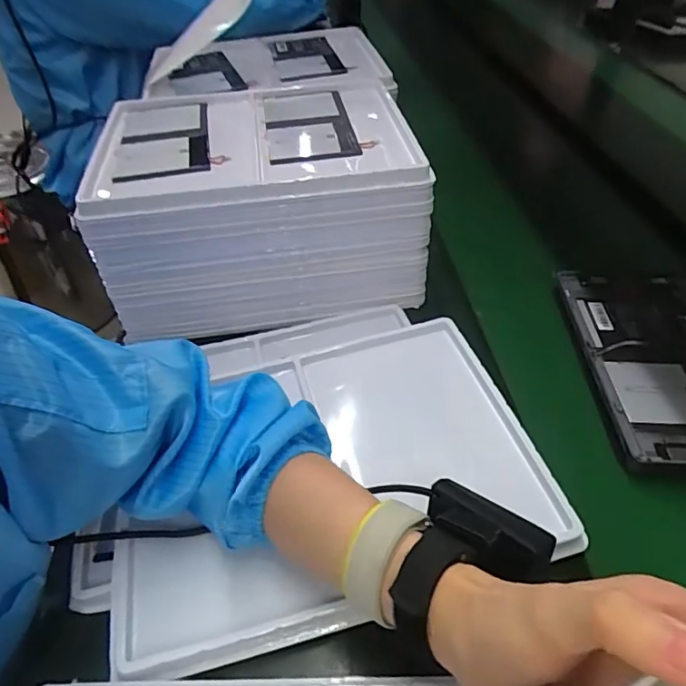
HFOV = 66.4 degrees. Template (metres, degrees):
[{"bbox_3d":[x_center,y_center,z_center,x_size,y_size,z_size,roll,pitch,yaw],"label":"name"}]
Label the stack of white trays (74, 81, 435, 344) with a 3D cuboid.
[{"bbox_3d":[-0.086,-0.162,0.591,0.320,0.161,0.242,-5,44,-5],"label":"stack of white trays"}]

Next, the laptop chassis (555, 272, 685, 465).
[{"bbox_3d":[0.321,0.012,0.500,0.173,0.018,0.249,0,44,0],"label":"laptop chassis"}]

